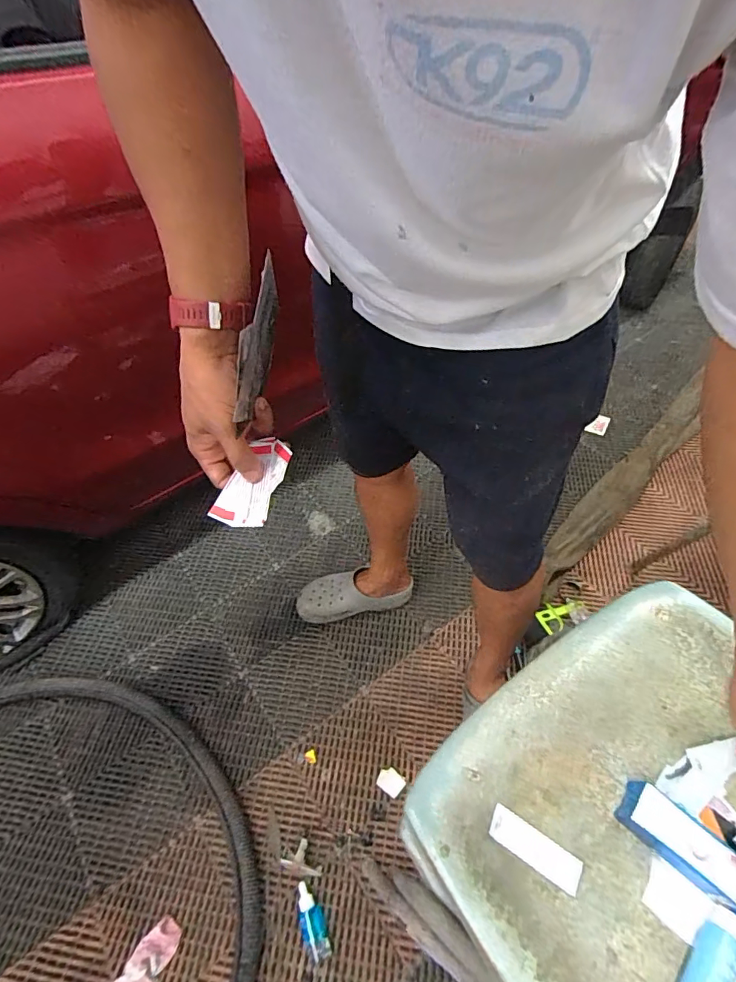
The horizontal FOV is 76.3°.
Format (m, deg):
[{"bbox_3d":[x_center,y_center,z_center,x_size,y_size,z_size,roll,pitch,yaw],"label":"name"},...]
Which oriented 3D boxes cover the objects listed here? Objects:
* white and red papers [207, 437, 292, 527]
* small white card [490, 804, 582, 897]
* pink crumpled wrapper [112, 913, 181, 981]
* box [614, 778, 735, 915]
[{"bbox_3d":[-0.113,-0.010,0.458,0.055,0.012,0.092,17,75,15],"label":"white and red papers"},{"bbox_3d":[0.164,0.351,0.460,0.090,0.006,0.030,31,63,11],"label":"small white card"},{"bbox_3d":[-0.370,0.799,0.773,0.075,0.020,0.144,26,57,22],"label":"pink crumpled wrapper"},{"bbox_3d":[0.319,0.351,0.446,0.148,0.034,0.043,35,61,29],"label":"box"}]

